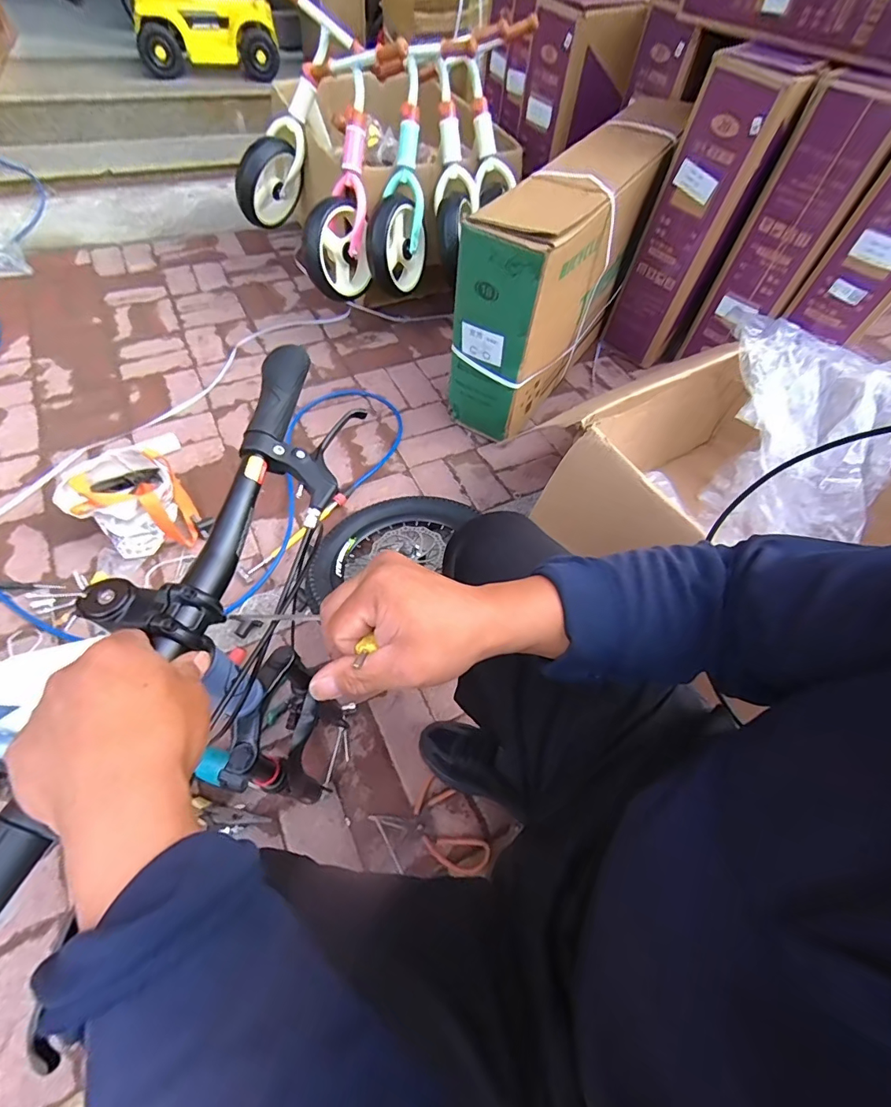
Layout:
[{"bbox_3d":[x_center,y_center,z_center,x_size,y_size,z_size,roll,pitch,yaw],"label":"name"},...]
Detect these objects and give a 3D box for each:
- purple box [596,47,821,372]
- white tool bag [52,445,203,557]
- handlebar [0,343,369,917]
[{"bbox_3d":[0.615,-0.812,1.192,0.204,0.610,0.253,24,57,10],"label":"purple box"},{"bbox_3d":[-0.655,-0.111,0.999,0.201,0.167,0.180,-1,58,-4],"label":"white tool bag"},{"bbox_3d":[-0.199,0.032,0.342,0.117,0.048,0.520,15,58,6],"label":"handlebar"}]

